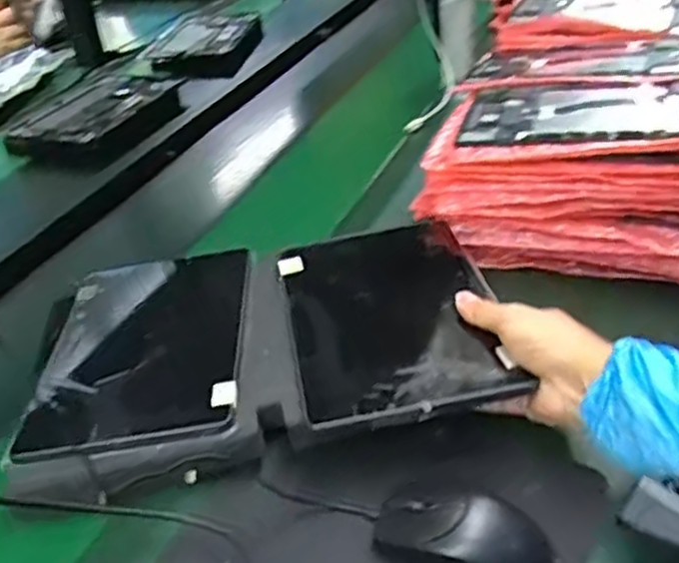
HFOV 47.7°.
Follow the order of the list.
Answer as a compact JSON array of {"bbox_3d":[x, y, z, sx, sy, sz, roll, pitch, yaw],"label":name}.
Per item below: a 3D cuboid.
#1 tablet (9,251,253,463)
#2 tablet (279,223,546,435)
[{"bbox_3d":[-0.164,0.049,0.664,0.170,0.016,0.259,-9,33,4],"label":"tablet"},{"bbox_3d":[0.042,0.022,0.638,0.166,0.017,0.258,-9,31,-6],"label":"tablet"}]

